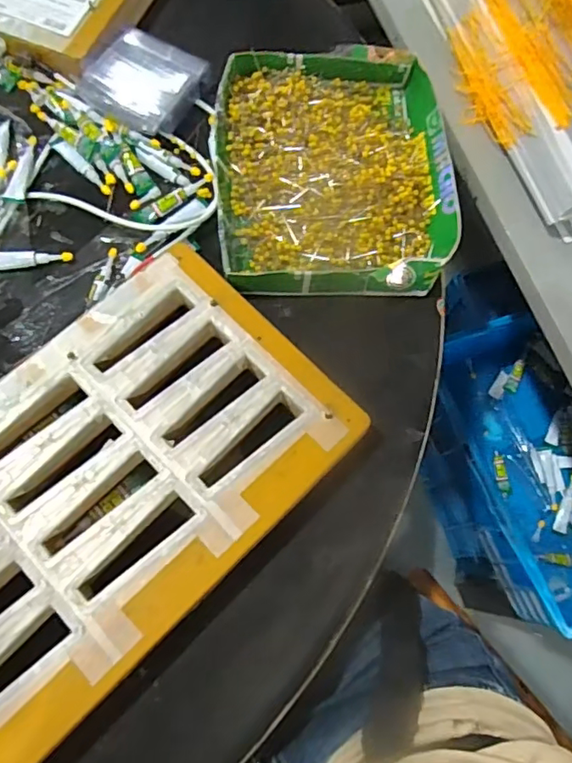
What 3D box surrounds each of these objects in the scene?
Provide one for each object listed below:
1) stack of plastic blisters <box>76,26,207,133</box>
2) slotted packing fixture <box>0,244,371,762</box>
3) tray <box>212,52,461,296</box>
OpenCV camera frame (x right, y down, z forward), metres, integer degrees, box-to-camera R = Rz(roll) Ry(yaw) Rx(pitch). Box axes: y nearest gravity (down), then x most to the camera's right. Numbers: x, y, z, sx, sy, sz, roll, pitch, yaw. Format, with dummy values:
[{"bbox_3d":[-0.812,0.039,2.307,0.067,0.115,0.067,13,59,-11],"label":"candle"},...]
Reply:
[{"bbox_3d":[-0.147,-0.305,0.563,0.108,0.023,0.098,22,72,4],"label":"stack of plastic blisters"},{"bbox_3d":[-0.148,0.088,0.422,0.374,0.049,0.224,-42,79,-15],"label":"slotted packing fixture"},{"bbox_3d":[0.044,-0.207,0.536,0.217,0.033,0.267,-2,72,-4],"label":"tray"}]

